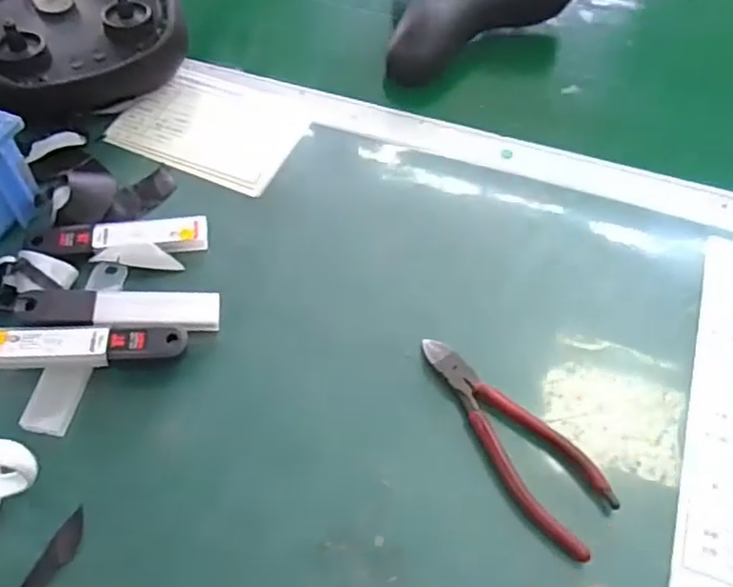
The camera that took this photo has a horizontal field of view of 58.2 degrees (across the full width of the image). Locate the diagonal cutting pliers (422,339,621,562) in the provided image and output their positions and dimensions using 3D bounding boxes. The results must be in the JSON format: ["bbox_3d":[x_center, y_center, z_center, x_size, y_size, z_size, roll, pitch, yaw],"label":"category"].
[{"bbox_3d":[0.091,0.086,0.410,0.052,0.009,0.155,-29,62,-21],"label":"diagonal cutting pliers"}]

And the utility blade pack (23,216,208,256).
[{"bbox_3d":[-0.182,-0.040,0.480,0.128,0.010,0.031,-4,56,-6],"label":"utility blade pack"}]

